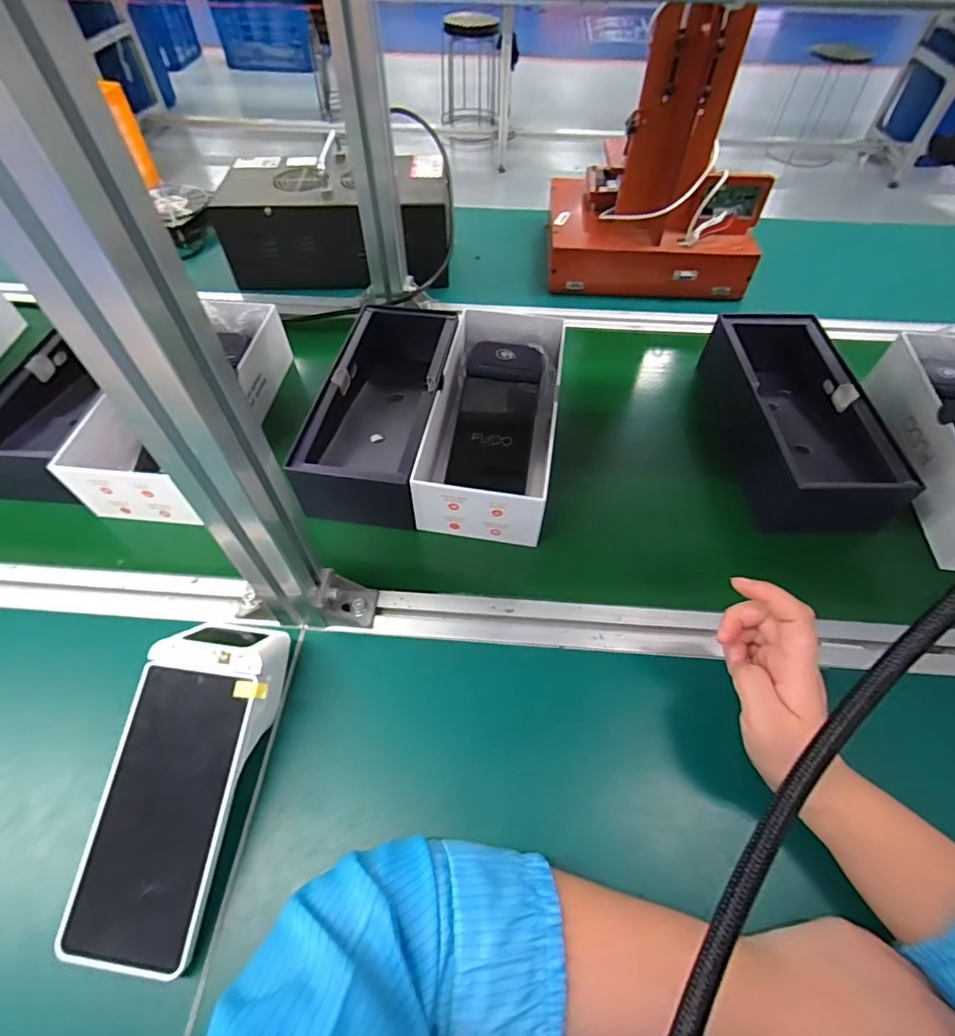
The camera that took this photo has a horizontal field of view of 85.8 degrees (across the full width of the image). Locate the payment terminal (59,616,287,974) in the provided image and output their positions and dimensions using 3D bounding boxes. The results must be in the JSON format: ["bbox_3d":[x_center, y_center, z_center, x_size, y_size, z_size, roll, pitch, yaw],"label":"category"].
[{"bbox_3d":[-0.193,0.168,0.342,0.088,0.065,0.207,8,55,7],"label":"payment terminal"}]

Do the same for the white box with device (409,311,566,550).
[{"bbox_3d":[0.020,-0.107,0.534,0.118,0.065,0.262,7,55,6],"label":"white box with device"}]

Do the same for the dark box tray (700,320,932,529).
[{"bbox_3d":[0.329,-0.105,0.540,0.110,0.074,0.262,0,55,1],"label":"dark box tray"}]

